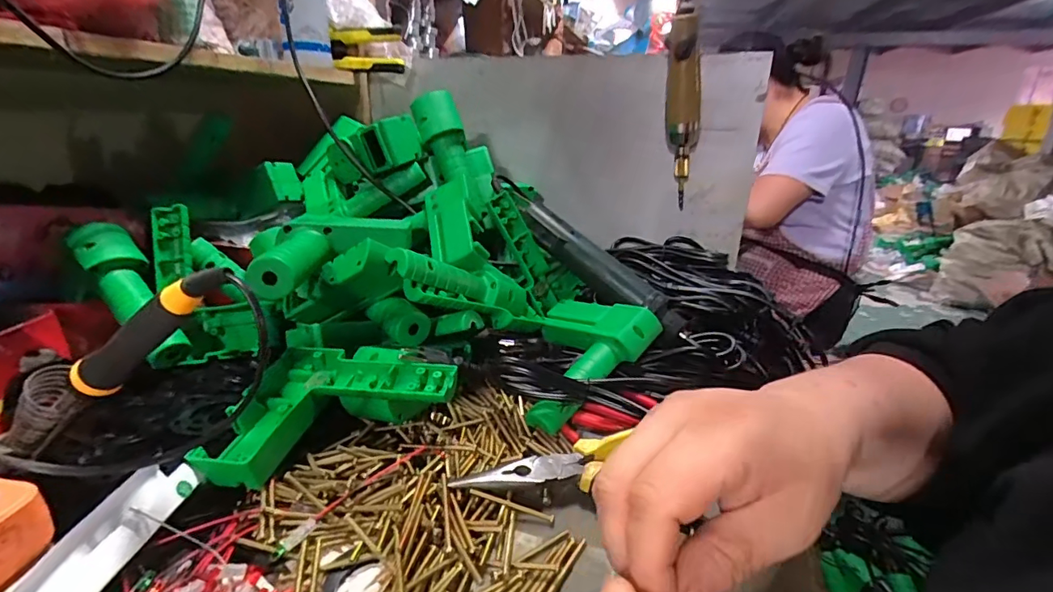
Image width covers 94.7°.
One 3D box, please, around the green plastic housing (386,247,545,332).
[{"bbox_3d":[-0.050,-0.006,0.446,0.050,0.049,0.172,27,5,43],"label":"green plastic housing"}]

